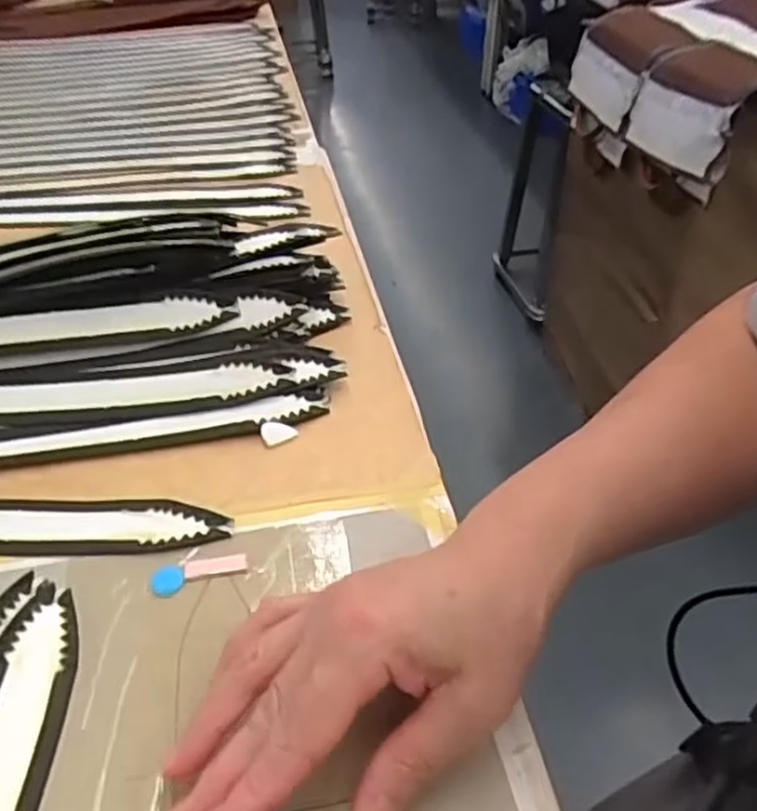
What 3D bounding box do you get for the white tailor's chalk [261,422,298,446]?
[{"bbox_3d":[-0.058,0.016,0.427,0.020,0.008,0.012,-3,38,-4],"label":"white tailor's chalk"}]

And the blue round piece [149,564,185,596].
[{"bbox_3d":[-0.101,0.083,0.351,0.016,0.004,0.016,-12,40,-13],"label":"blue round piece"}]

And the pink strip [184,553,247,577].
[{"bbox_3d":[-0.080,0.078,0.358,0.029,0.004,0.009,-7,46,-9],"label":"pink strip"}]

